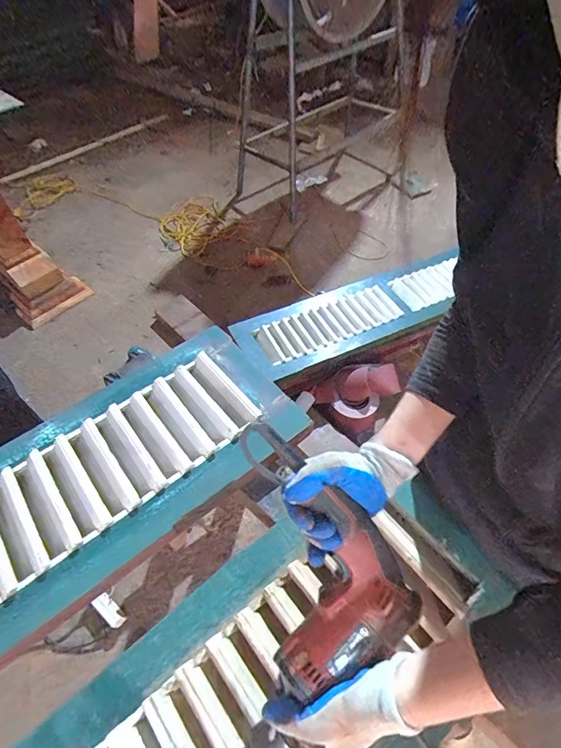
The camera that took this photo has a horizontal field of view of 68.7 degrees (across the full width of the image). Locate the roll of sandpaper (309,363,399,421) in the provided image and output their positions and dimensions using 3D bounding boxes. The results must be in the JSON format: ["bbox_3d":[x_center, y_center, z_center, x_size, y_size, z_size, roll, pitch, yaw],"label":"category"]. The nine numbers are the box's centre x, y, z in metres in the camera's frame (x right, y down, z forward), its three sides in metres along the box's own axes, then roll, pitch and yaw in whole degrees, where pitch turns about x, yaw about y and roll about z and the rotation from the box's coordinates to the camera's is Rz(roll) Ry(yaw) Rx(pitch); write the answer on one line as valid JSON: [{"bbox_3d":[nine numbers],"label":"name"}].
[{"bbox_3d":[0.271,0.048,1.436,0.272,0.085,0.177,-29,58,-19],"label":"roll of sandpaper"}]

